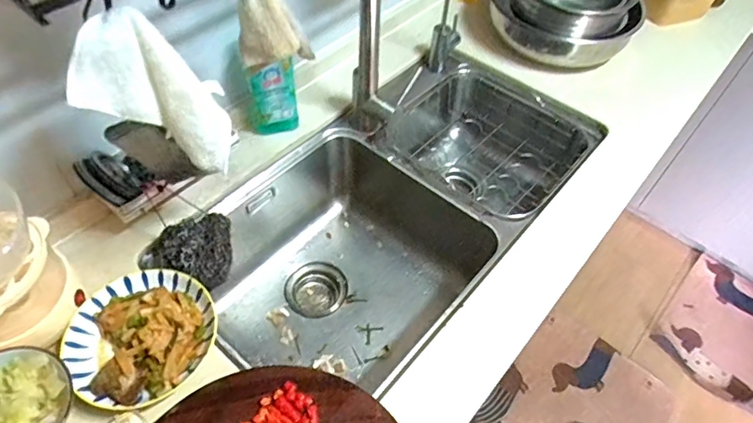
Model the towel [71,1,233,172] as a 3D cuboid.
[{"bbox_3d":[-0.214,-0.115,0.497,0.121,0.141,0.072,2,55,0],"label":"towel"}]

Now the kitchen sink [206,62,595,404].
[{"bbox_3d":[0.036,0.019,0.937,0.405,0.231,0.726,38,62,22],"label":"kitchen sink"}]

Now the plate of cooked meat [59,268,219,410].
[{"bbox_3d":[-0.285,0.145,0.613,0.167,0.038,0.163,1,55,-1],"label":"plate of cooked meat"}]

